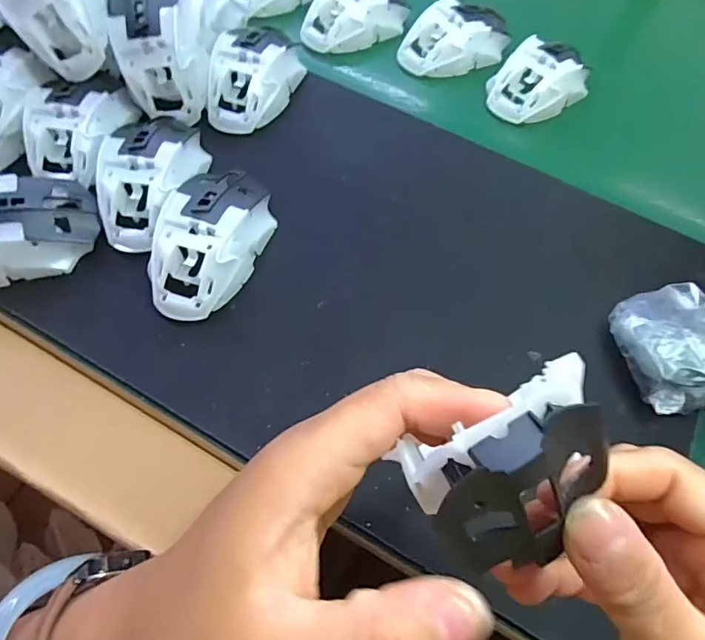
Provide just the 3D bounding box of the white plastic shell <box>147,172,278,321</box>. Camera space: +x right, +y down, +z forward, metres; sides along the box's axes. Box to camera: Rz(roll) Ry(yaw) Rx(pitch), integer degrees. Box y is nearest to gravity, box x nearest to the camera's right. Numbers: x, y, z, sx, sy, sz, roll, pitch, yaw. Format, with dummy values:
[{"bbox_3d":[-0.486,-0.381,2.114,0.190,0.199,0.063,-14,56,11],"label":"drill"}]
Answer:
[{"bbox_3d":[-0.097,-0.057,0.329,0.070,0.037,0.115,13,62,5],"label":"white plastic shell"}]

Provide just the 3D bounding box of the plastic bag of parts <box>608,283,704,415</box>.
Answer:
[{"bbox_3d":[0.203,0.017,0.306,0.057,0.033,0.077,-8,62,-6],"label":"plastic bag of parts"}]

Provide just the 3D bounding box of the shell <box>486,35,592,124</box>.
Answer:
[{"bbox_3d":[0.171,-0.217,0.431,0.065,0.032,0.102,38,67,17],"label":"shell"}]

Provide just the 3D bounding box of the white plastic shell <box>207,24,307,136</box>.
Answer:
[{"bbox_3d":[-0.082,-0.198,0.397,0.058,0.038,0.096,18,63,8],"label":"white plastic shell"}]

